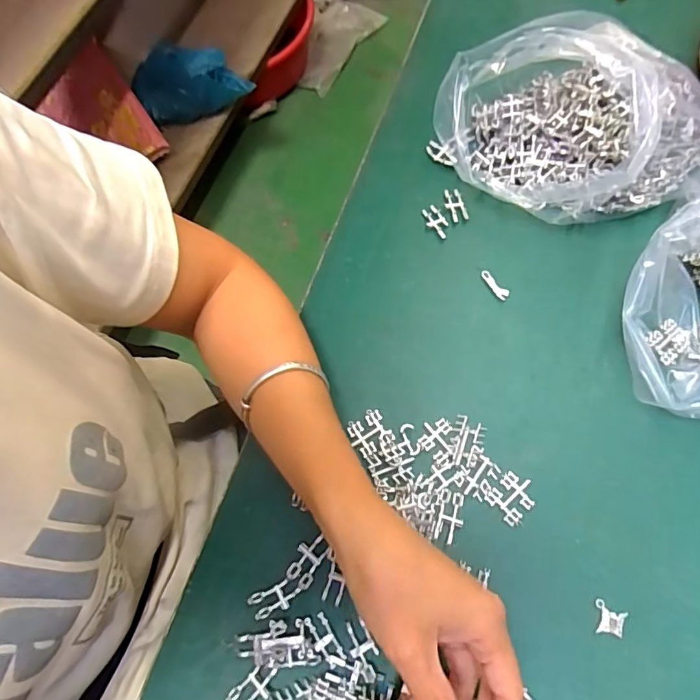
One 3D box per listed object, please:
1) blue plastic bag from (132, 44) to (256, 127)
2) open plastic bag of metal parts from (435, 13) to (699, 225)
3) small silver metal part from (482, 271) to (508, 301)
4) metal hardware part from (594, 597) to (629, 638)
[{"bbox_3d":[-0.356,-0.586,1.092,0.253,0.157,0.105,8,70,9],"label":"blue plastic bag"},{"bbox_3d":[0.193,-0.194,0.382,0.224,0.106,0.174,-21,69,-5],"label":"open plastic bag of metal parts"},{"bbox_3d":[0.111,-0.050,0.378,0.009,0.004,0.027,-39,70,-9],"label":"small silver metal part"},{"bbox_3d":[0.155,0.161,0.292,0.018,0.004,0.019,19,72,13],"label":"metal hardware part"}]

